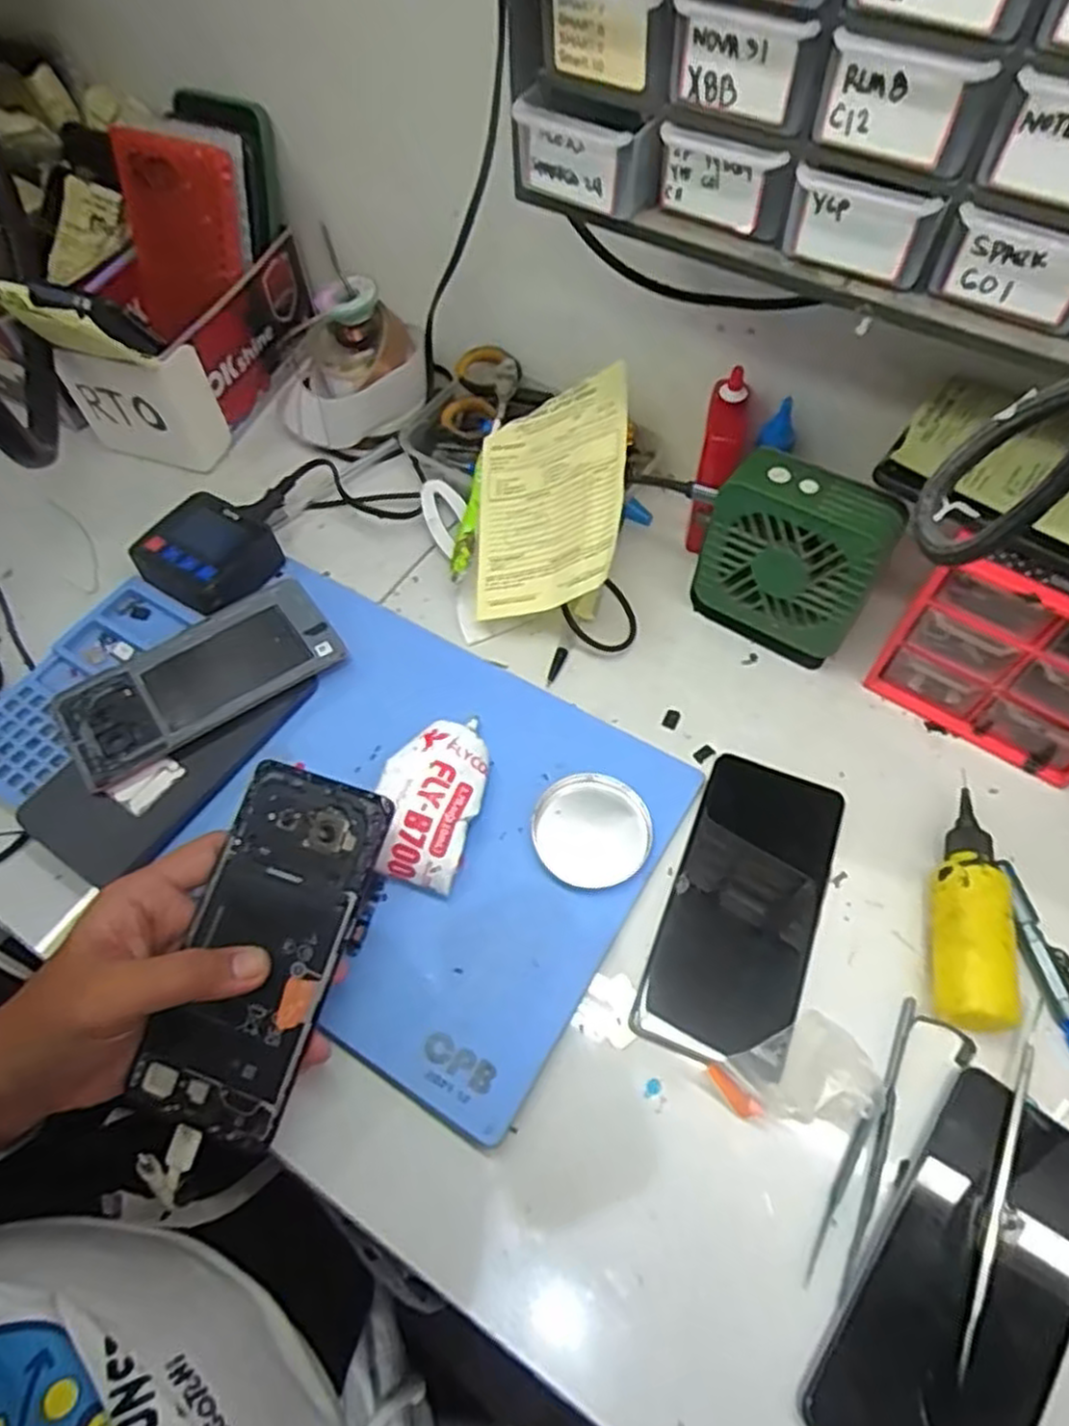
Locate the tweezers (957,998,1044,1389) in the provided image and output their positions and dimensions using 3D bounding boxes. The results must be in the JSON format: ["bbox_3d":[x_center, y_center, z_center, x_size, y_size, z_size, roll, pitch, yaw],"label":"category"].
[{"bbox_3d":[0.205,0.202,0.337,0.009,0.012,0.154,25,64,15],"label":"tweezers"}]

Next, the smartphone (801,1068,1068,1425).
[{"bbox_3d":[0.182,0.239,0.318,0.073,0.013,0.161,34,66,19],"label":"smartphone"}]

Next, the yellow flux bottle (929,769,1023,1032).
[{"bbox_3d":[0.219,0.097,0.390,0.039,0.034,0.116,13,61,9],"label":"yellow flux bottle"}]

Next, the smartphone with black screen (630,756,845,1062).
[{"bbox_3d":[0.111,0.100,0.404,0.074,0.008,0.158,19,62,12],"label":"smartphone with black screen"}]

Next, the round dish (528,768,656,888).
[{"bbox_3d":[0.031,0.063,0.419,0.062,0.007,0.062,-1,60,1],"label":"round dish"}]

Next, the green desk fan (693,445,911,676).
[{"bbox_3d":[0.149,-0.087,0.449,0.095,0.108,0.040,30,65,18],"label":"green desk fan"}]

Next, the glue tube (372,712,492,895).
[{"bbox_3d":[-0.056,0.049,0.413,0.053,0.032,0.084,12,61,8],"label":"glue tube"}]

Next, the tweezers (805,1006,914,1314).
[{"bbox_3d":[0.154,0.192,0.349,0.017,0.007,0.130,26,64,16],"label":"tweezers"}]

